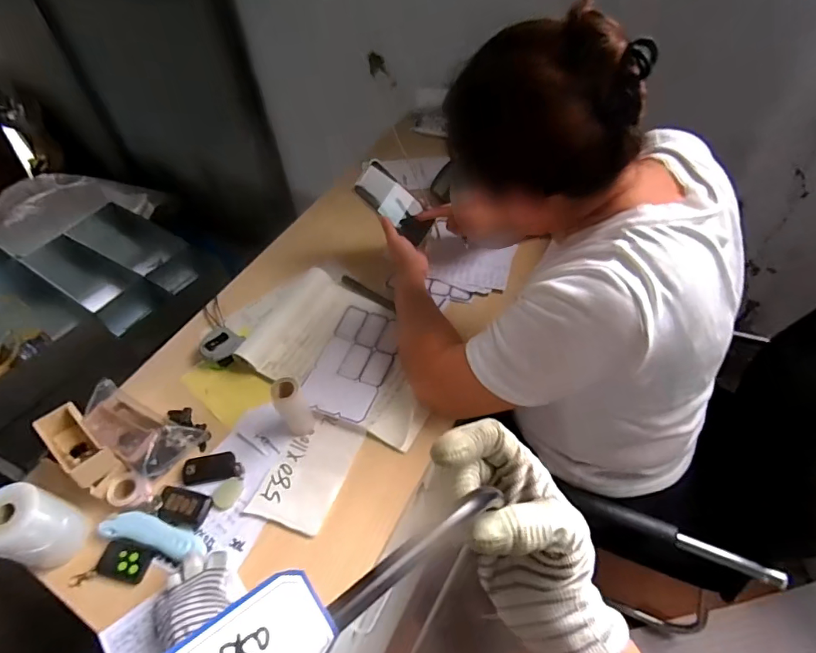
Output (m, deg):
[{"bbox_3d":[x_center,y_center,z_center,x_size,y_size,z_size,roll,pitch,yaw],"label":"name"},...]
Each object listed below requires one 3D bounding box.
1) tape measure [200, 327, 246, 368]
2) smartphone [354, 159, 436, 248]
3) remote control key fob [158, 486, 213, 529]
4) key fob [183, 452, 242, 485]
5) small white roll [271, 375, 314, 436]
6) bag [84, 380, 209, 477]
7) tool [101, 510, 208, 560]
[{"bbox_3d":[-0.305,0.031,0.750,0.074,0.025,0.062,31,59,25],"label":"tape measure"},{"bbox_3d":[-0.020,-0.213,0.798,0.148,0.014,0.081,40,61,-16],"label":"smartphone"},{"bbox_3d":[-0.295,0.238,0.602,0.067,0.009,0.043,10,73,7],"label":"remote control key fob"},{"bbox_3d":[-0.271,0.196,0.638,0.078,0.019,0.035,-6,51,-1],"label":"key fob"},{"bbox_3d":[-0.157,0.112,0.630,0.036,0.104,0.033,-2,51,2],"label":"small white roll"},{"bbox_3d":[-0.386,0.142,0.652,0.164,0.043,0.088,23,56,21],"label":"bag"},{"bbox_3d":[-0.321,0.261,0.578,0.141,0.021,0.036,10,52,11],"label":"tool"}]

